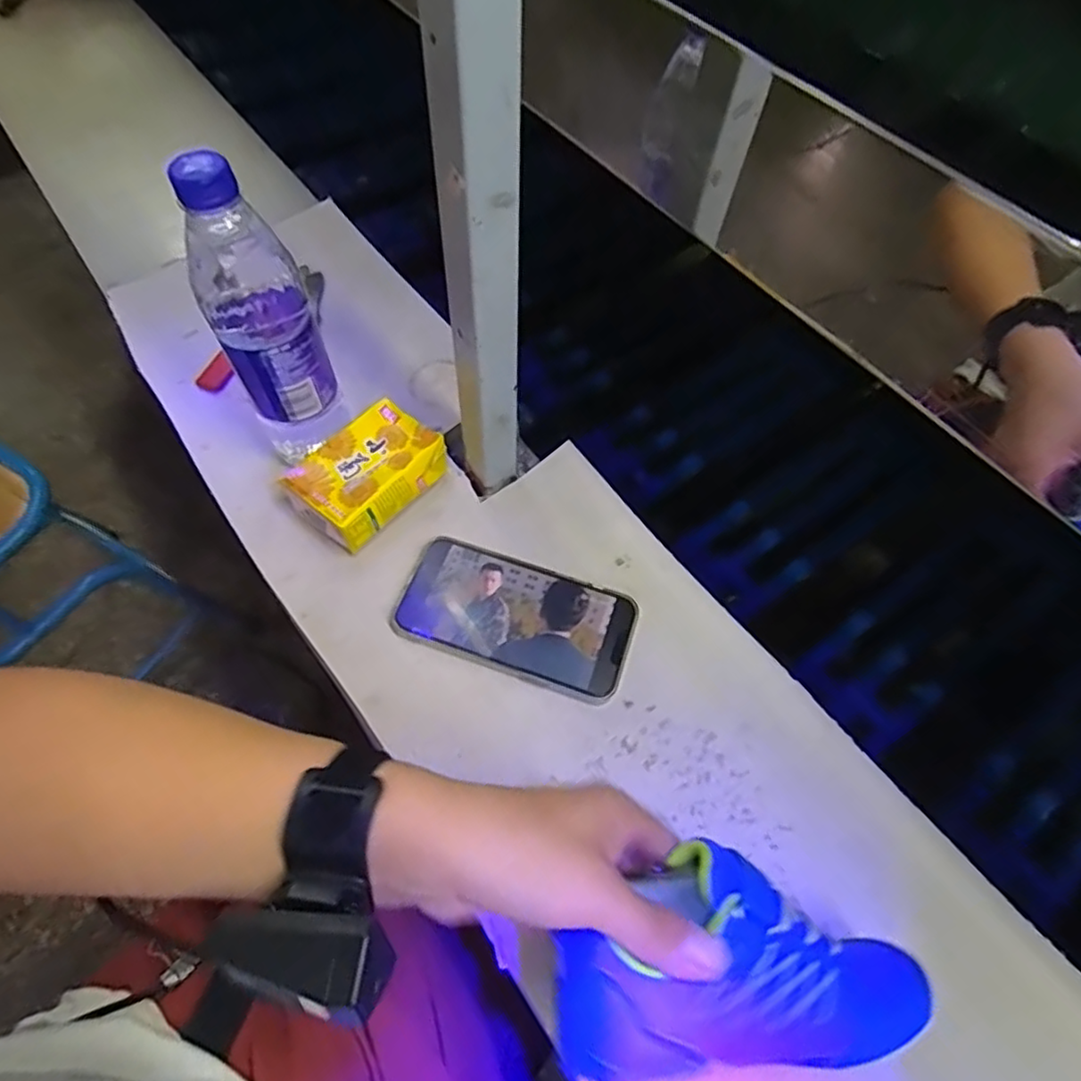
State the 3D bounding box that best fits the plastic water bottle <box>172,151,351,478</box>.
[{"bbox_3d":[-0.179,-0.131,0.432,0.063,0.227,0.056,-22,63,-14],"label":"plastic water bottle"}]

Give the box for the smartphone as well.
[{"bbox_3d":[-0.017,0.053,0.461,0.162,0.010,0.081,18,61,8],"label":"smartphone"}]

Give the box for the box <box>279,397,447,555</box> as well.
[{"bbox_3d":[-0.128,-0.048,0.493,0.073,0.043,0.106,38,65,18],"label":"box"}]

